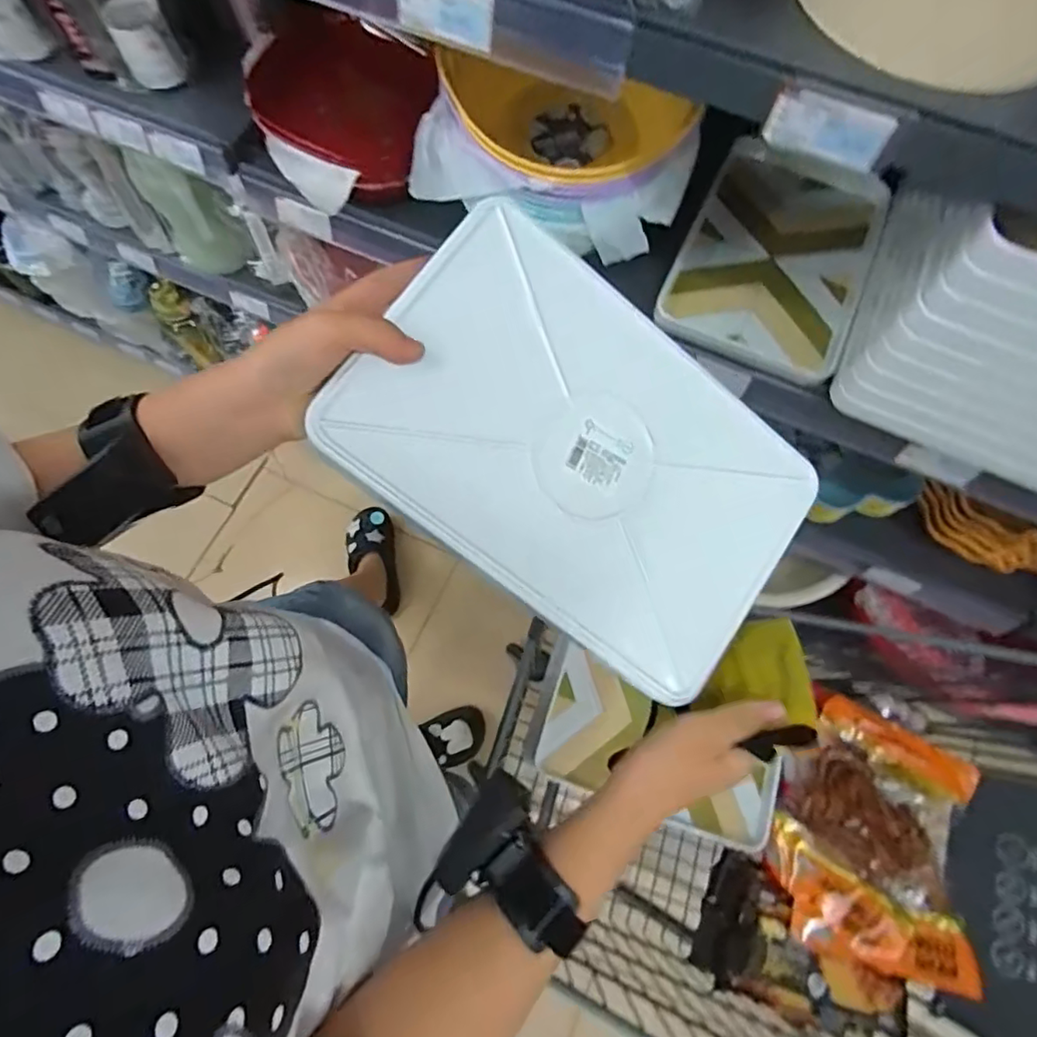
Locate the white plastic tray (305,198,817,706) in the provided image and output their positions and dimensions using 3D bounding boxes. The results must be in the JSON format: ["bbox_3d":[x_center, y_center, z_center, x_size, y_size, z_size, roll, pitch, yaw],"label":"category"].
[{"bbox_3d":[0.043,-0.037,0.350,0.280,0.016,0.185,37,81,-10],"label":"white plastic tray"}]

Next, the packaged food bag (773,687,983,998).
[{"bbox_3d":[0.430,0.382,0.708,0.190,0.103,0.281,20,72,5],"label":"packaged food bag"}]

